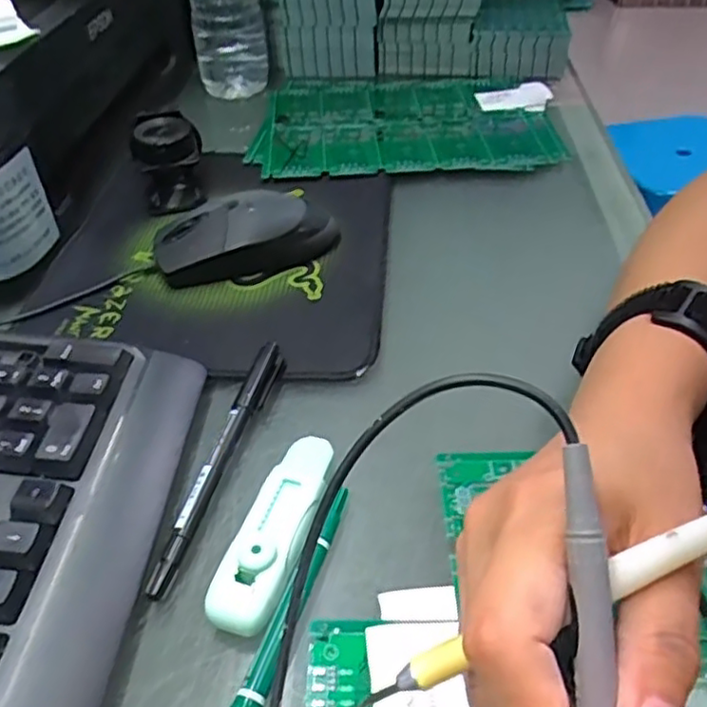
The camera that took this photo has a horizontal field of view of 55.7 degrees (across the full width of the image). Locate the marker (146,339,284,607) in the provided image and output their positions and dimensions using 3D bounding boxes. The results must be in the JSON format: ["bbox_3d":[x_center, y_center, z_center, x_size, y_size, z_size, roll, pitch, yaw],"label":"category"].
[{"bbox_3d":[-0.059,0.045,0.304,0.016,0.012,0.139,8,44,12],"label":"marker"}]

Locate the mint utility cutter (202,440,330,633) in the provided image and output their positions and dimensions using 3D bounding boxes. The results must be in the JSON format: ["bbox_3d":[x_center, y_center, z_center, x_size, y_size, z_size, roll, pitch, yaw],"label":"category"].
[{"bbox_3d":[-0.029,0.069,0.270,0.025,0.019,0.089,11,45,15],"label":"mint utility cutter"}]

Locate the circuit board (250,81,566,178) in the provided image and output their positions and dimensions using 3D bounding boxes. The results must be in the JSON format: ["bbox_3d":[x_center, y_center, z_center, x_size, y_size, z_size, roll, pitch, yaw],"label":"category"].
[{"bbox_3d":[0.046,-0.194,0.559,0.242,0.016,0.192,0,43,4],"label":"circuit board"}]

